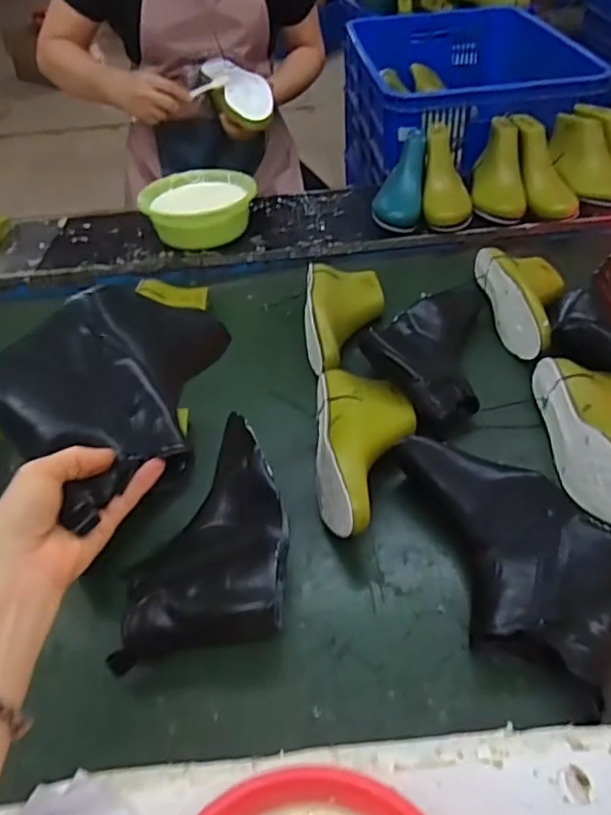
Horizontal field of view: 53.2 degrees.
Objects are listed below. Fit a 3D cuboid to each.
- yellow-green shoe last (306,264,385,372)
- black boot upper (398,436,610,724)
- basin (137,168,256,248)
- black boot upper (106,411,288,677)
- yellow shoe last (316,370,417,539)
[{"bbox_3d":[0.052,-0.130,0.829,0.108,0.060,0.221,0,45,4],"label":"yellow-green shoe last"},{"bbox_3d":[0.172,0.128,0.563,0.264,0.056,0.157,33,57,30],"label":"black boot upper"},{"bbox_3d":[-0.176,-0.336,1.035,0.181,0.071,0.169,-2,45,2],"label":"basin"},{"bbox_3d":[-0.089,0.120,0.588,0.148,0.061,0.238,0,47,4],"label":"black boot upper"},{"bbox_3d":[0.065,0.038,0.654,0.105,0.077,0.229,-2,47,3],"label":"yellow shoe last"}]

